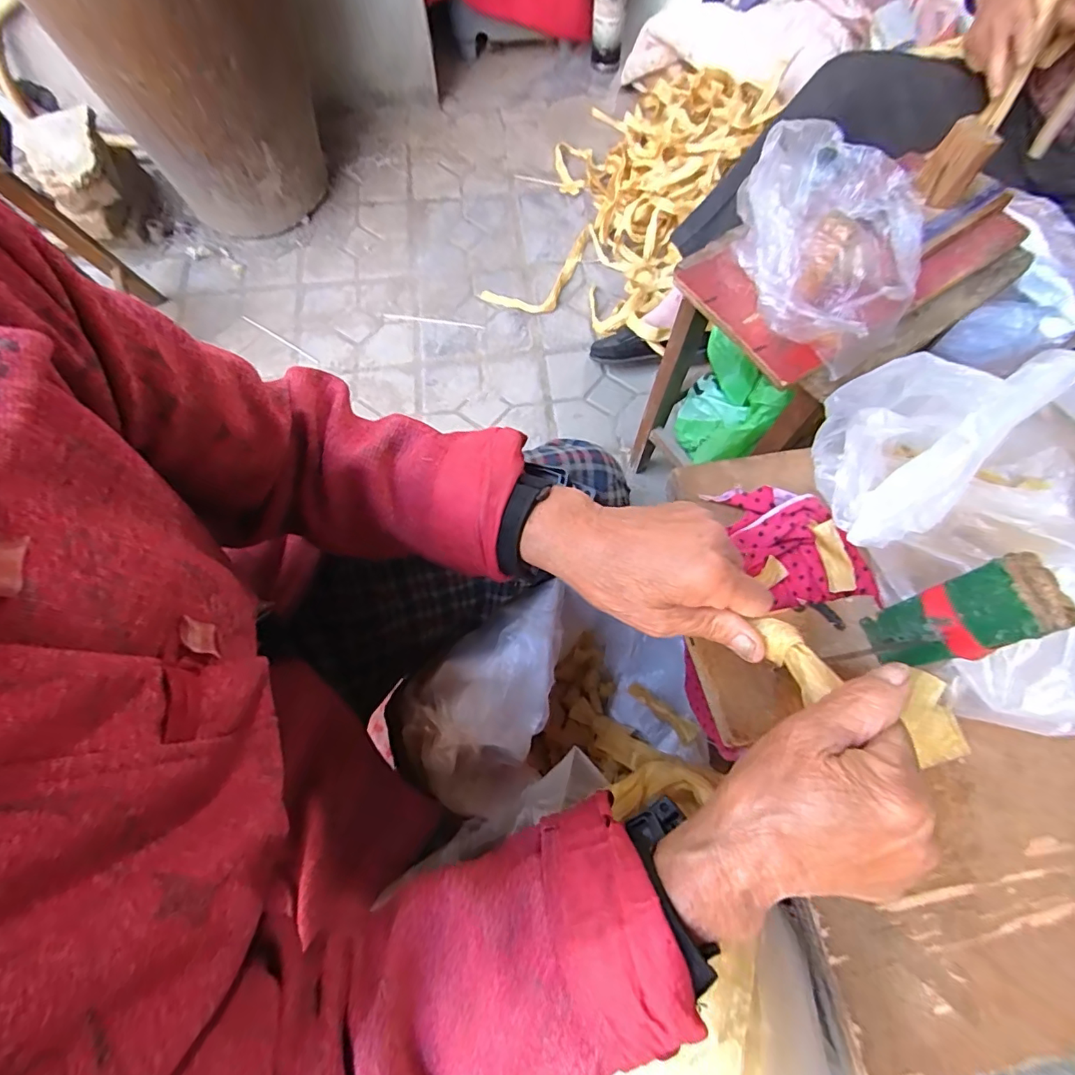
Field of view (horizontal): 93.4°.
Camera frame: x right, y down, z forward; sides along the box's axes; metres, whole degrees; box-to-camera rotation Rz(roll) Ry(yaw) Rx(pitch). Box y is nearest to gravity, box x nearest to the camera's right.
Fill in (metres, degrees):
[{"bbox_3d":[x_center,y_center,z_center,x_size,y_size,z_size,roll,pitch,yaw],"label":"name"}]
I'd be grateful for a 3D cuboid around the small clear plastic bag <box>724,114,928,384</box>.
[{"bbox_3d":[0.276,-0.274,0.472,0.177,0.088,0.231,15,69,7],"label":"small clear plastic bag"}]

